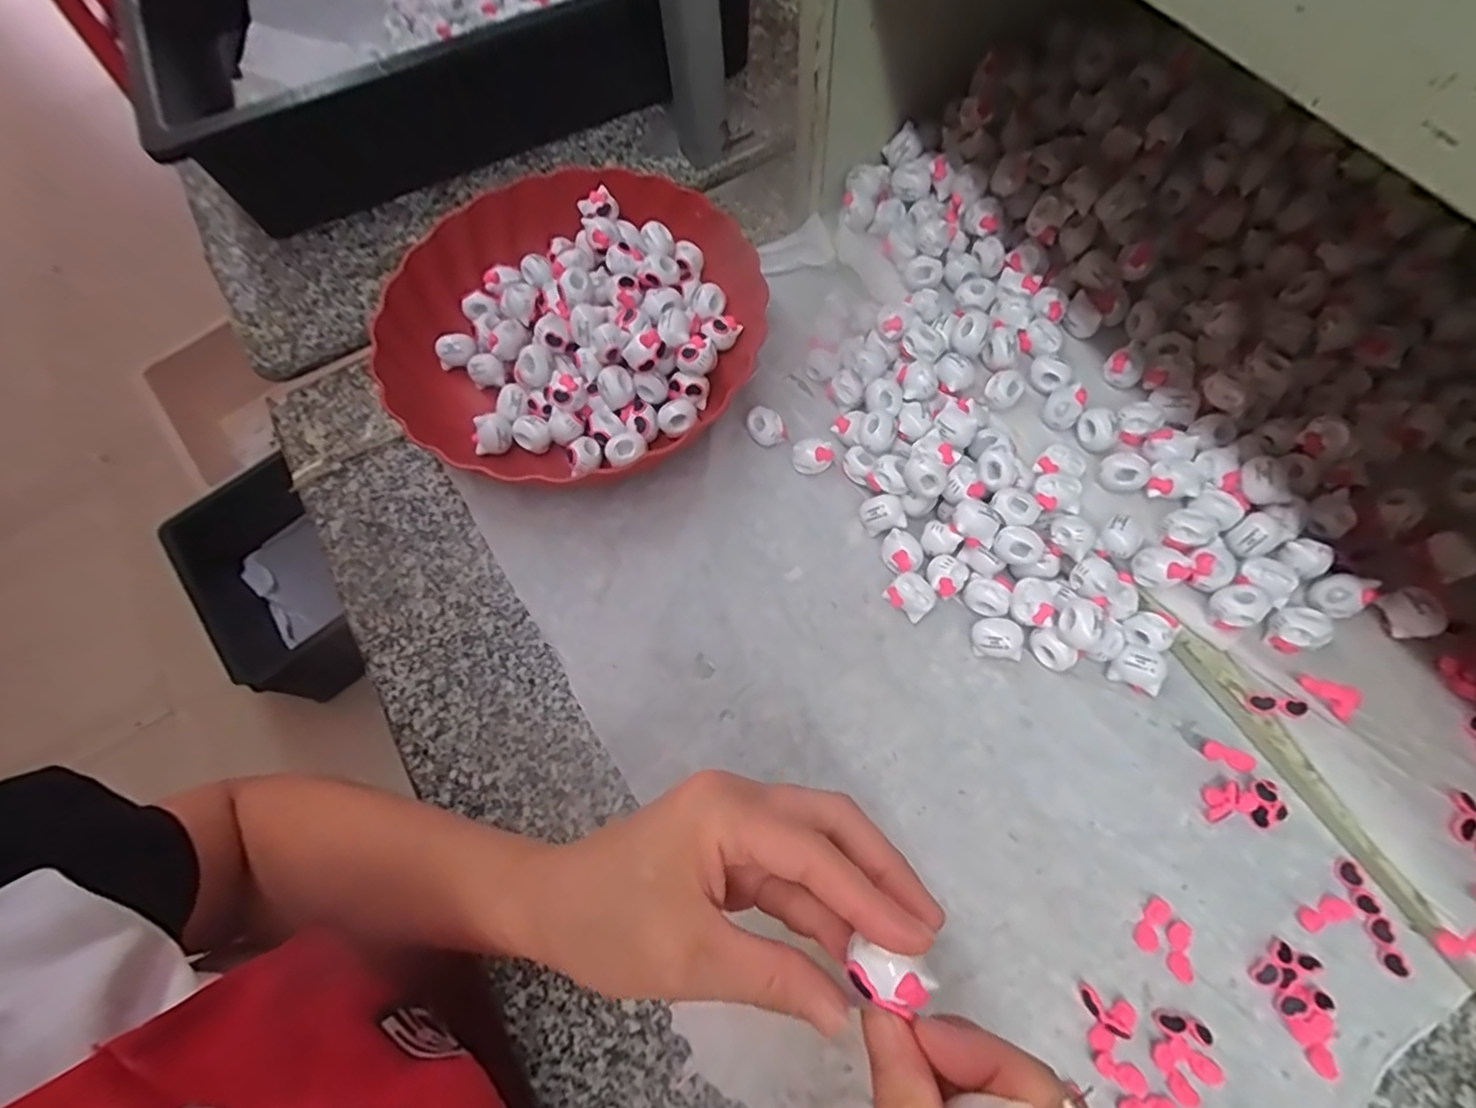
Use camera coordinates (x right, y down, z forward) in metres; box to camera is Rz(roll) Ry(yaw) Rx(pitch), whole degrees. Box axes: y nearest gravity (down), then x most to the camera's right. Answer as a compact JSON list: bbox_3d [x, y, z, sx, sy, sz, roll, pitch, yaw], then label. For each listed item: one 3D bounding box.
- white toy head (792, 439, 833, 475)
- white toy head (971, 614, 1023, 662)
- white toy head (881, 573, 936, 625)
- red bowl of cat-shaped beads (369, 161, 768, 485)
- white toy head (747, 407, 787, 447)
[{"bbox_3d":[0.046,-0.060,0.396,0.024,0.021,0.016,8,69,6],"label":"white toy head"},{"bbox_3d":[0.144,0.047,0.351,0.025,0.019,0.023,11,70,8],"label":"white toy head"},{"bbox_3d":[0.098,0.024,0.359,0.025,0.021,0.019,39,76,16],"label":"white toy head"},{"bbox_3d":[-0.110,-0.155,0.427,0.240,0.056,0.221,-1,69,3],"label":"red bowl of cat-shaped beads"},{"bbox_3d":[0.019,-0.080,0.404,0.025,0.018,0.019,-1,69,3],"label":"white toy head"}]

